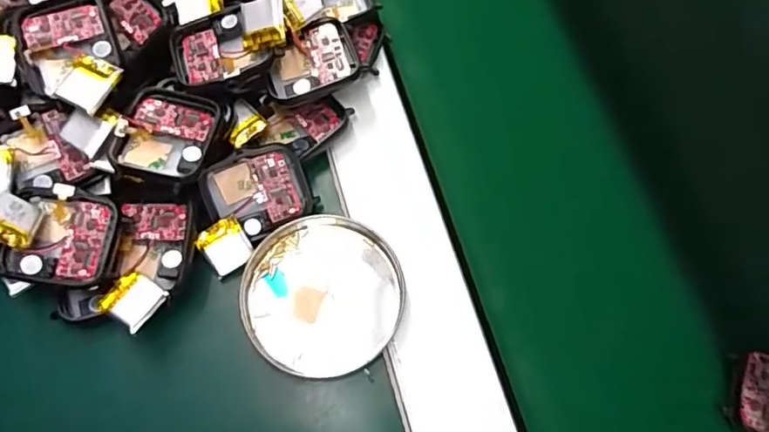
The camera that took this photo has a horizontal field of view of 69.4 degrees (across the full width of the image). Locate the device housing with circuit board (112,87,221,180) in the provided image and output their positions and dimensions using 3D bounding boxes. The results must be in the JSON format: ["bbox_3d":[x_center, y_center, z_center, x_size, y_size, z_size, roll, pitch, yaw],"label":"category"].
[{"bbox_3d":[-0.089,-0.034,0.229,0.035,0.013,0.042,9,70,2],"label":"device housing with circuit board"}]

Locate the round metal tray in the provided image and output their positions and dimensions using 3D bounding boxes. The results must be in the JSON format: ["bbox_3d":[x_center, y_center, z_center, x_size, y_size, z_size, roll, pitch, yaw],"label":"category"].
[{"bbox_3d":[-0.026,0.033,0.235,0.067,0.009,0.065,1,70,-1],"label":"round metal tray"}]

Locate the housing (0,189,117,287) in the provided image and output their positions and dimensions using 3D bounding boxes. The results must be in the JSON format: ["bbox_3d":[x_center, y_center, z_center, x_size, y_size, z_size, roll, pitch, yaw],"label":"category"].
[{"bbox_3d":[-0.128,0.009,0.219,0.040,0.011,0.036,5,70,0],"label":"housing"}]

